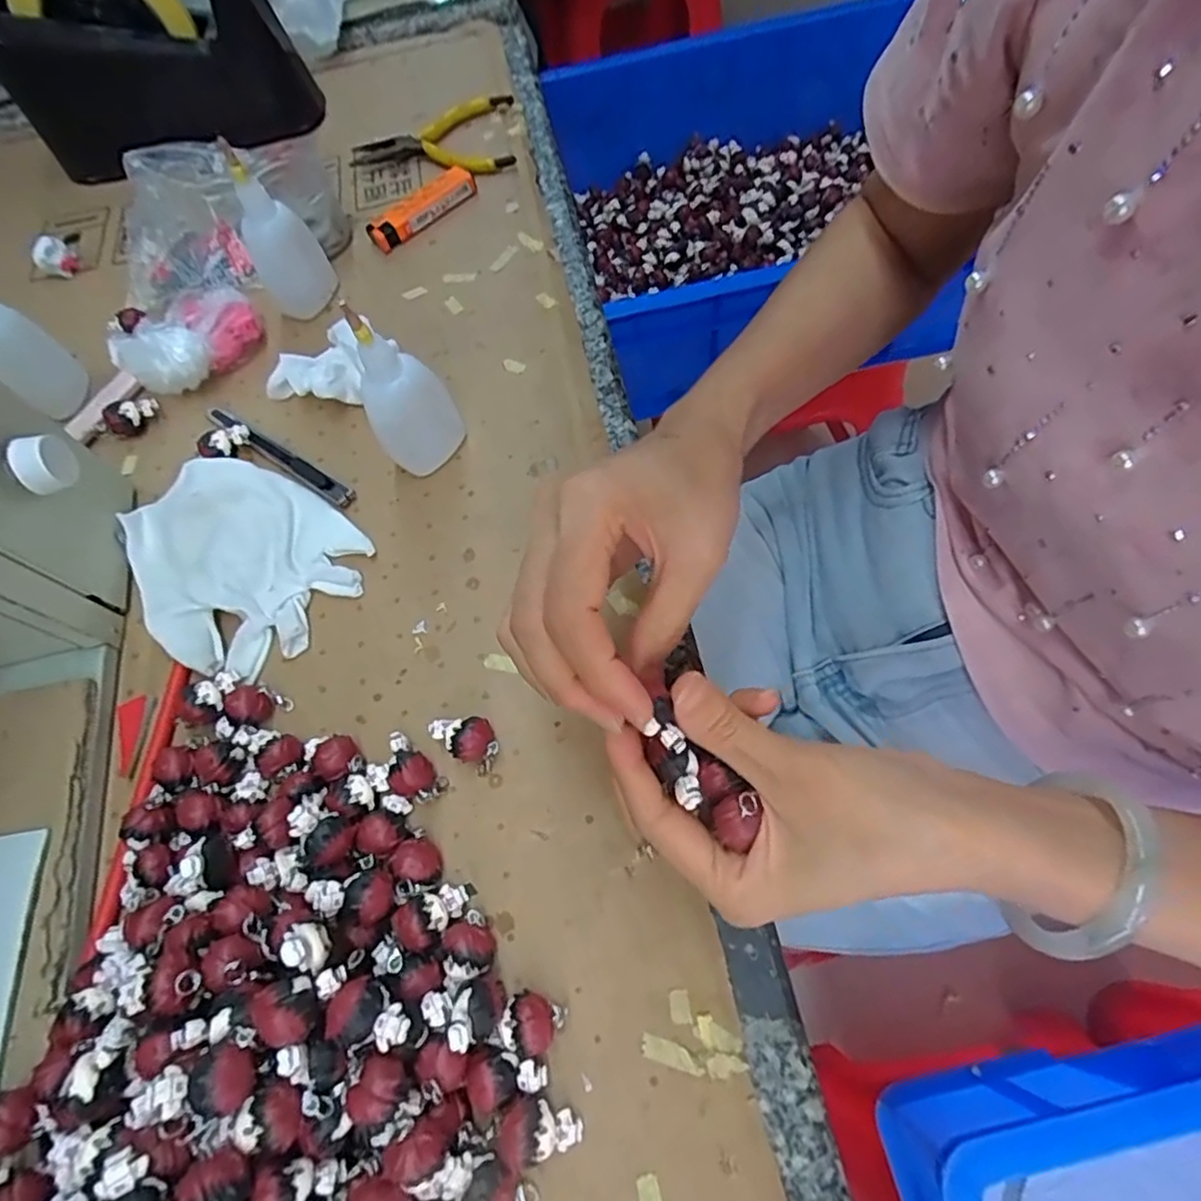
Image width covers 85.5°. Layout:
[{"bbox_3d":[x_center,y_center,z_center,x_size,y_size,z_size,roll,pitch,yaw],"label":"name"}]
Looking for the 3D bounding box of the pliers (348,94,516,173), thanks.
[{"bbox_3d":[-0.114,-0.324,0.468,0.123,0.014,0.078,-20,66,-4],"label":"pliers"}]

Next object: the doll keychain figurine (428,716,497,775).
[{"bbox_3d":[-0.060,0.061,0.292,0.031,0.019,0.020,31,72,17],"label":"doll keychain figurine"}]

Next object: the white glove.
[{"bbox_3d":[-0.197,-0.025,0.344,0.135,0.010,0.101,35,73,19],"label":"white glove"}]

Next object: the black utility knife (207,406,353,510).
[{"bbox_3d":[-0.187,-0.086,0.367,0.122,0.006,0.012,32,72,18],"label":"black utility knife"}]

